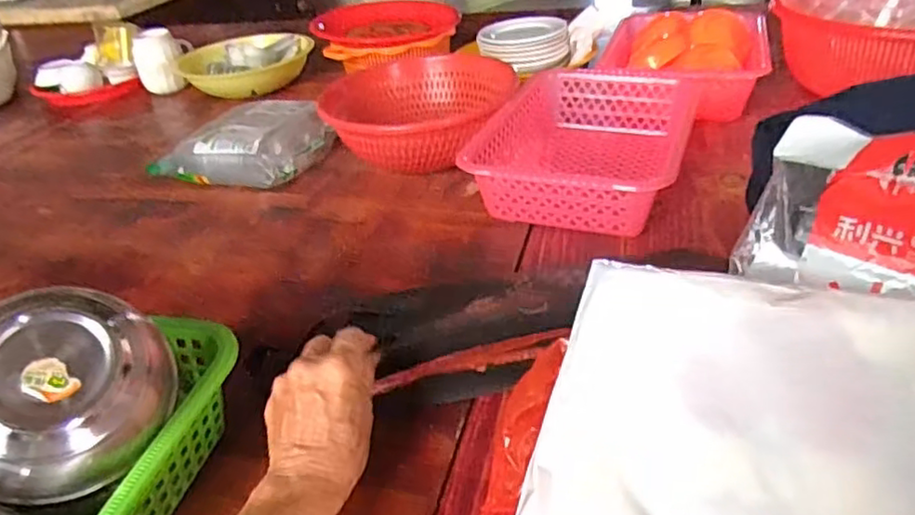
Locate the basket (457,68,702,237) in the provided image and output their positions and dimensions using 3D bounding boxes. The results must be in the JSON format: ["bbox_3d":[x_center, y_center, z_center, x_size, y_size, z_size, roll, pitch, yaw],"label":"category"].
[{"bbox_3d":[0.154,-0.129,0.750,0.213,0.083,0.298,9,38,22],"label":"basket"}]

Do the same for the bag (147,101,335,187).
[{"bbox_3d":[-0.299,-0.170,0.897,0.217,0.064,0.166,9,38,22],"label":"bag"}]

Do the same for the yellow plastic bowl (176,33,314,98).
[{"bbox_3d":[-0.410,-0.379,1.248,0.214,0.062,0.218,-5,35,3],"label":"yellow plastic bowl"}]

